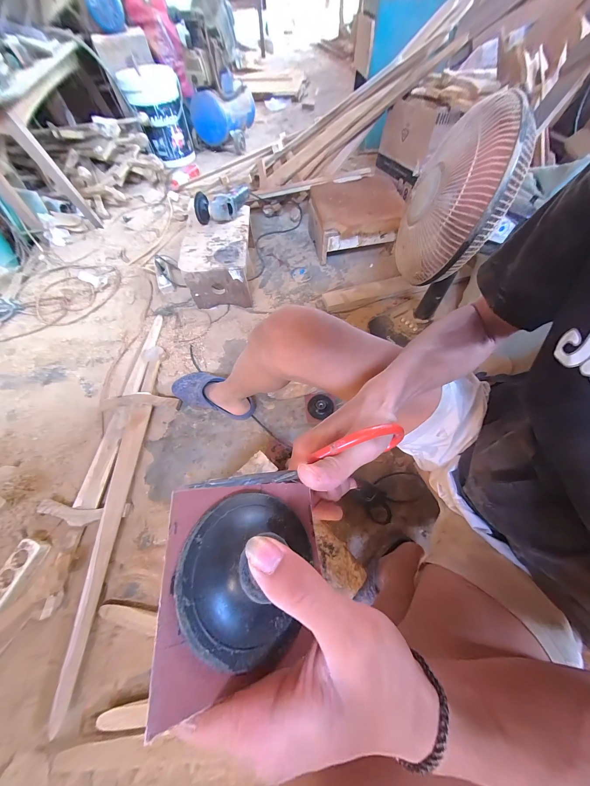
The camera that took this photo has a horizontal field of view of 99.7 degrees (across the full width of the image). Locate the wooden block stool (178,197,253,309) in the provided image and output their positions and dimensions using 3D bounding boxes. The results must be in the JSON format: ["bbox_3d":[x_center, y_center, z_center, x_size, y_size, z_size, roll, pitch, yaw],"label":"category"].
[{"bbox_3d":[-0.288,-0.546,1.000,0.234,0.195,0.366,-1,64,1],"label":"wooden block stool"}]

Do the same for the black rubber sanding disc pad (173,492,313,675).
[{"bbox_3d":[-0.023,0.098,0.143,0.075,0.023,0.083,32,45,-12],"label":"black rubber sanding disc pad"}]

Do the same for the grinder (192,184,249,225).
[{"bbox_3d":[-0.272,-0.733,0.941,0.137,0.094,0.236,8,63,4],"label":"grinder"}]

